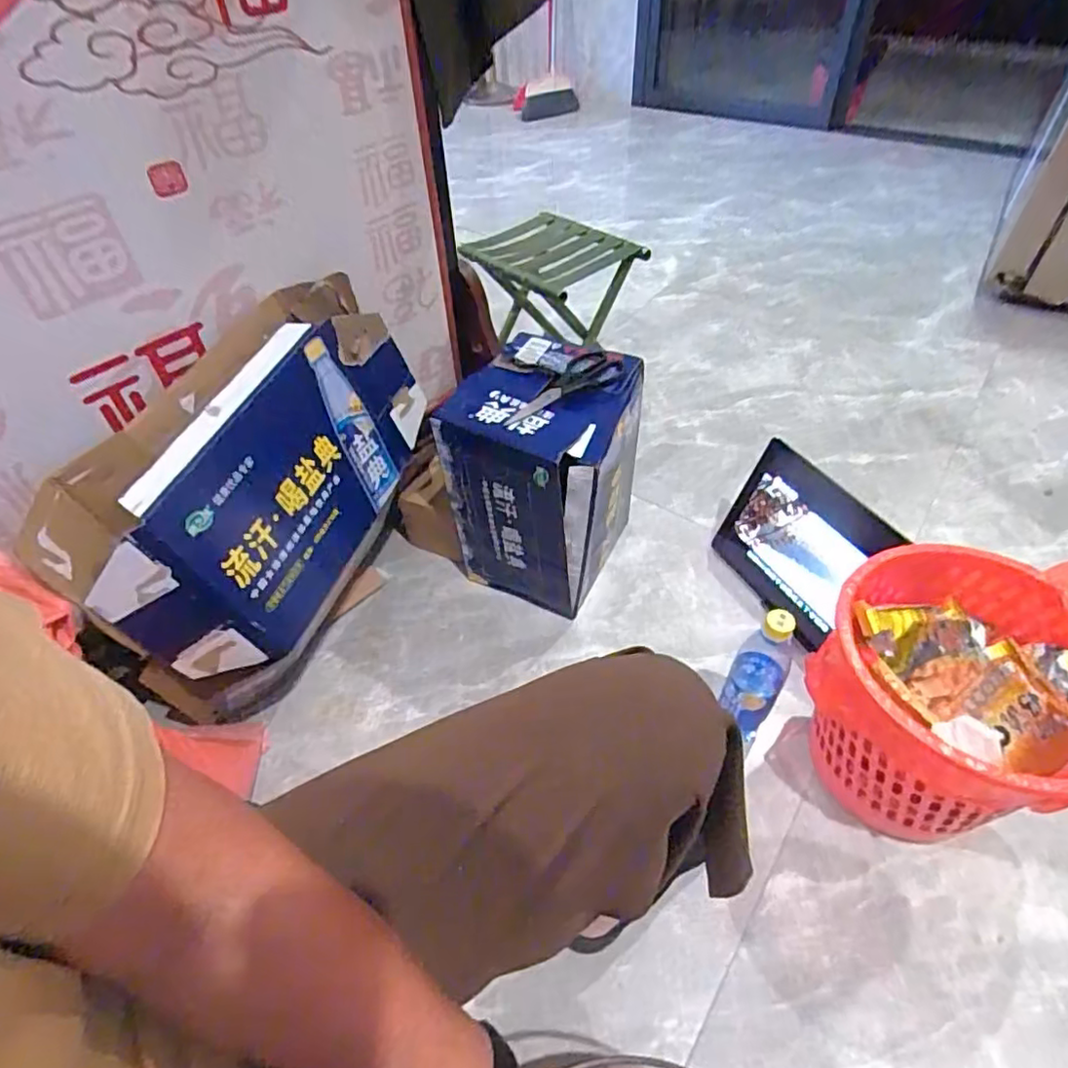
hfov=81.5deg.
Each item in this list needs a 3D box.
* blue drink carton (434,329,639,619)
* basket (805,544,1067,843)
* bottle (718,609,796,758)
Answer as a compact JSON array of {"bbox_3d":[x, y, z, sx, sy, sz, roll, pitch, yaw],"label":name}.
[{"bbox_3d":[0.022,-0.080,0.954,0.228,0.340,0.252,19,51,20],"label":"blue drink carton"},{"bbox_3d":[0.445,0.205,0.708,0.261,0.273,0.260,-1,47,2],"label":"basket"},{"bbox_3d":[0.279,0.175,0.761,0.057,0.236,0.074,12,49,14],"label":"bottle"}]

